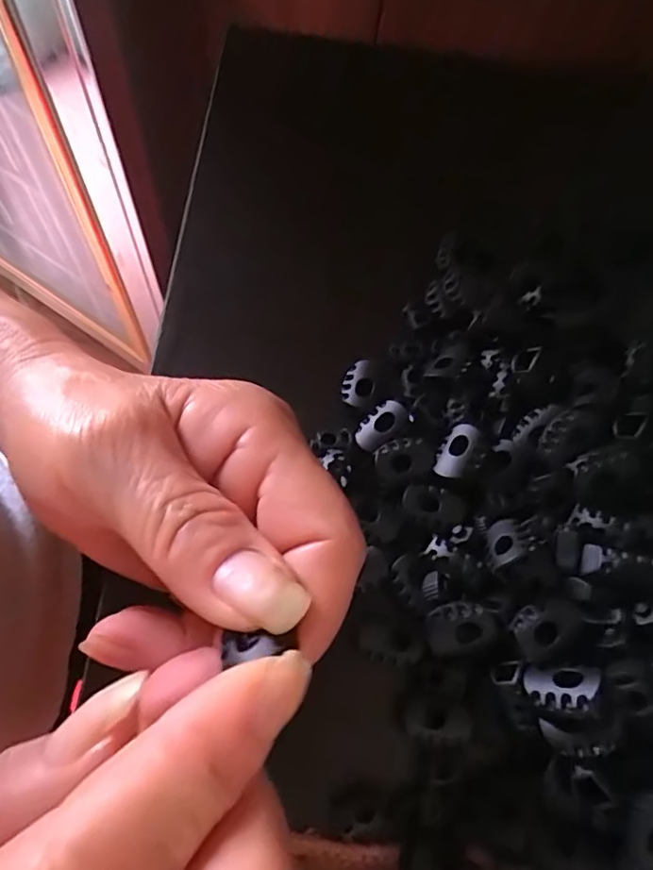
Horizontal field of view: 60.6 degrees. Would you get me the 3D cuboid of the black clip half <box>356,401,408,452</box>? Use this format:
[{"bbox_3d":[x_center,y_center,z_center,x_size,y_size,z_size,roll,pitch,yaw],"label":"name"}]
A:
[{"bbox_3d":[0.020,-0.003,0.207,0.021,0.006,0.013,-41,76,-20],"label":"black clip half"}]

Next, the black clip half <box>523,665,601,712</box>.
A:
[{"bbox_3d":[0.067,0.072,0.160,0.020,0.004,0.012,-14,37,35],"label":"black clip half"}]

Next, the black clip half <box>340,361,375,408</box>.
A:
[{"bbox_3d":[0.012,-0.020,0.216,0.012,0.004,0.018,15,66,1],"label":"black clip half"}]

